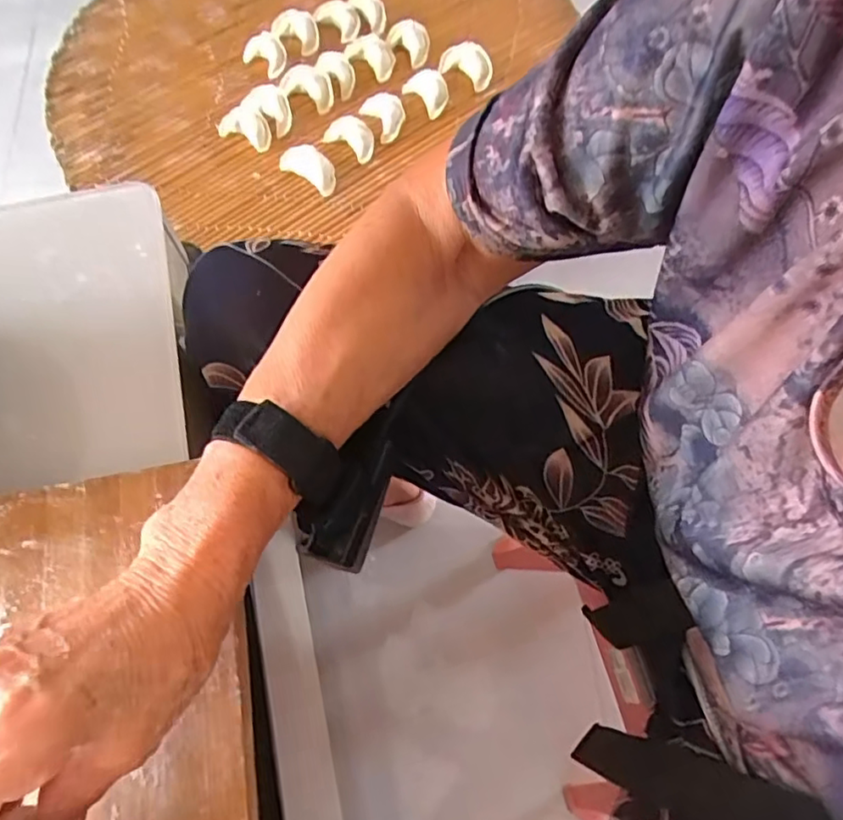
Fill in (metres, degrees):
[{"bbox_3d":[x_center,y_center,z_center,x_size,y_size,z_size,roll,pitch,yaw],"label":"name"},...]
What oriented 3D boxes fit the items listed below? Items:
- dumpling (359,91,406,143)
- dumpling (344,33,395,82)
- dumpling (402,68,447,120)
[{"bbox_3d":[-0.040,-0.327,0.679,0.040,0.019,0.072,-23,67,-11],"label":"dumpling"},{"bbox_3d":[-0.057,-0.411,0.711,0.046,0.016,0.063,-29,69,-13],"label":"dumpling"},{"bbox_3d":[0.008,-0.357,0.687,0.043,0.017,0.067,-20,67,-10],"label":"dumpling"}]

